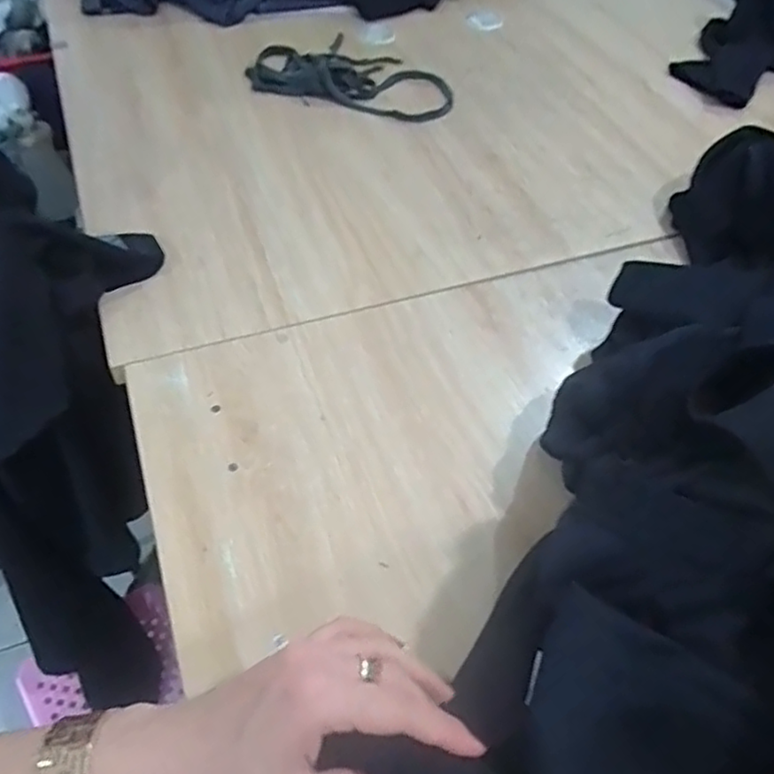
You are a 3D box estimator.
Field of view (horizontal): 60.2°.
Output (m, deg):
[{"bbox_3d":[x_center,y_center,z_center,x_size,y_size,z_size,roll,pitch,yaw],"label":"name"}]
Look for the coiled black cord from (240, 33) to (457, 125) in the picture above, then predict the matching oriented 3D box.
[{"bbox_3d":[-0.044,-0.478,0.998,0.304,0.031,0.184,14,53,8],"label":"coiled black cord"}]

